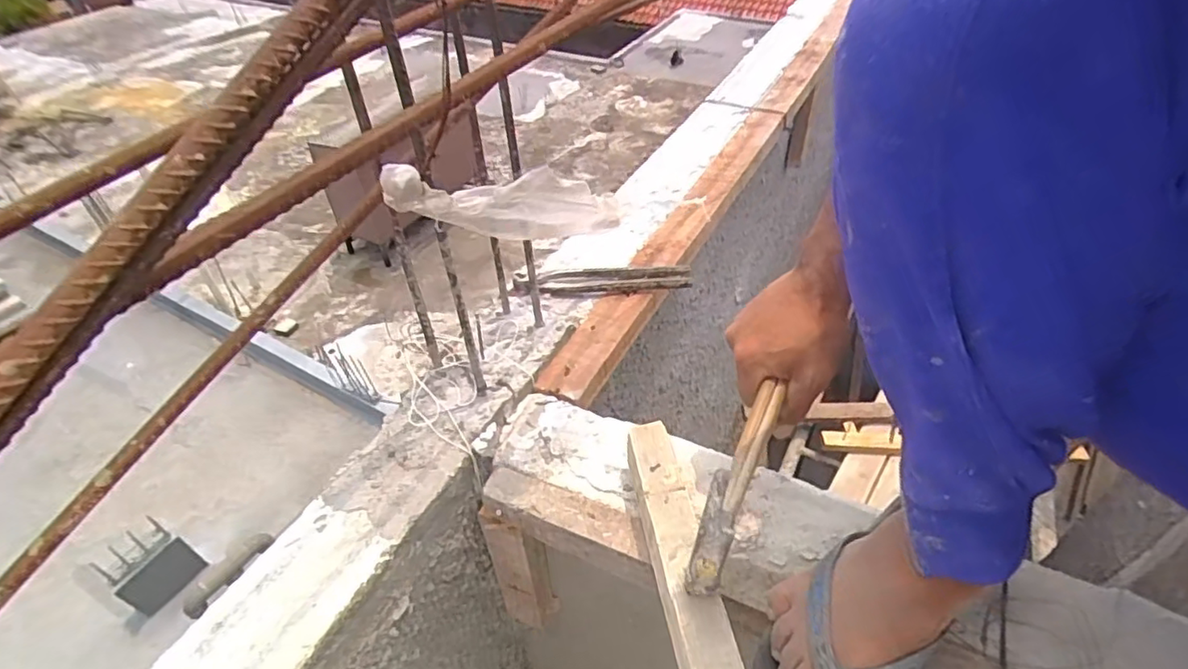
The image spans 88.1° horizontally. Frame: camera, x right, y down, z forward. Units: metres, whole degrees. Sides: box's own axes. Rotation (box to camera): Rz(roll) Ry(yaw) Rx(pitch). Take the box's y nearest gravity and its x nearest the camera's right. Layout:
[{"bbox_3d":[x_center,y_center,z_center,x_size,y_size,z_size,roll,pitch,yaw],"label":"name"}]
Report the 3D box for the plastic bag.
[{"bbox_3d":[-0.056,-0.091,0.422,0.031,0.047,0.210,32,25,31],"label":"plastic bag"}]

